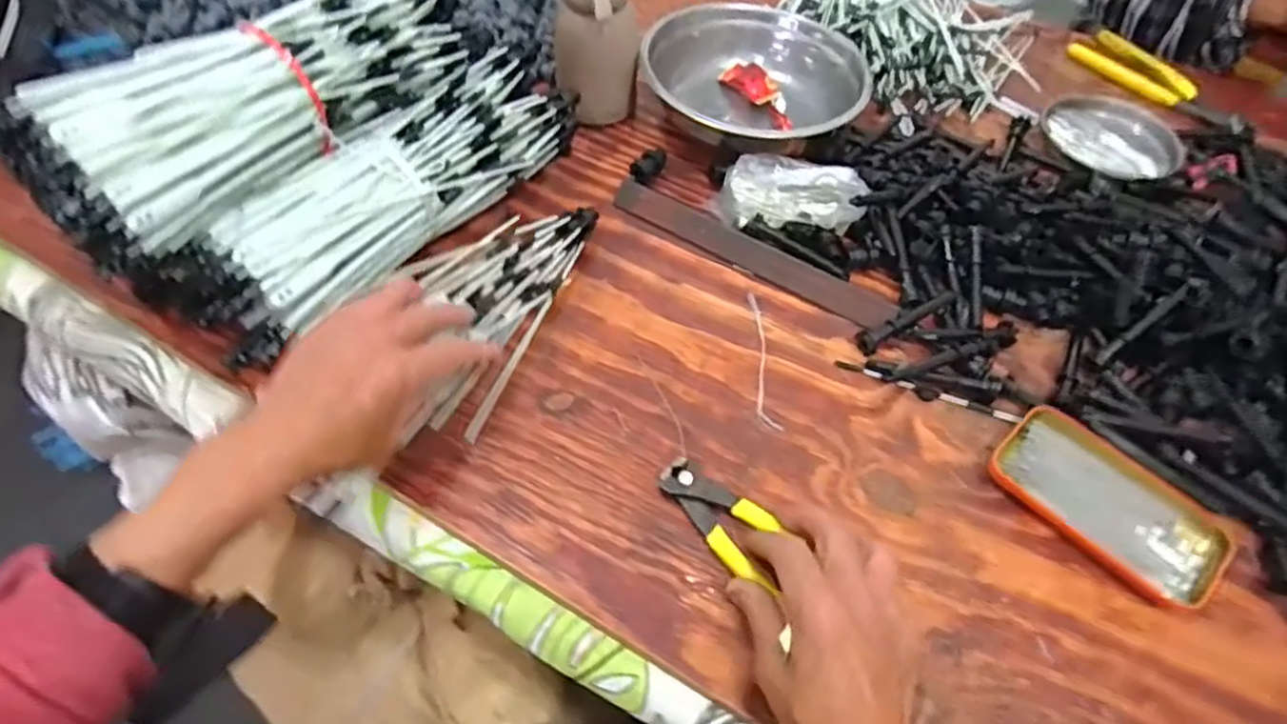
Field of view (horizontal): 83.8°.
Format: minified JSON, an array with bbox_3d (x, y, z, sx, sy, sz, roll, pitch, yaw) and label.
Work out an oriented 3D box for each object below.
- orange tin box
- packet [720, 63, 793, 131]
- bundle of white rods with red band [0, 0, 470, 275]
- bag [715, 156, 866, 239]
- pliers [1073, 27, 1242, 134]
[{"bbox_3d":[0.312,0.094,0.483,0.085,0.016,0.142,-35,63,-26],"label":"orange tin box"},{"bbox_3d":[0.125,-0.276,0.743,0.038,0.020,0.095,-34,75,-22],"label":"packet"},{"bbox_3d":[-0.259,-0.183,0.502,0.109,0.099,0.308,33,58,18],"label":"bundle of white rods with red band"},{"bbox_3d":[0.130,-0.142,0.628,0.119,0.039,0.070,7,53,1],"label":"bag"},{"bbox_3d":[0.584,-0.316,0.822,0.059,0.025,0.199,-25,59,-21],"label":"pliers"}]

